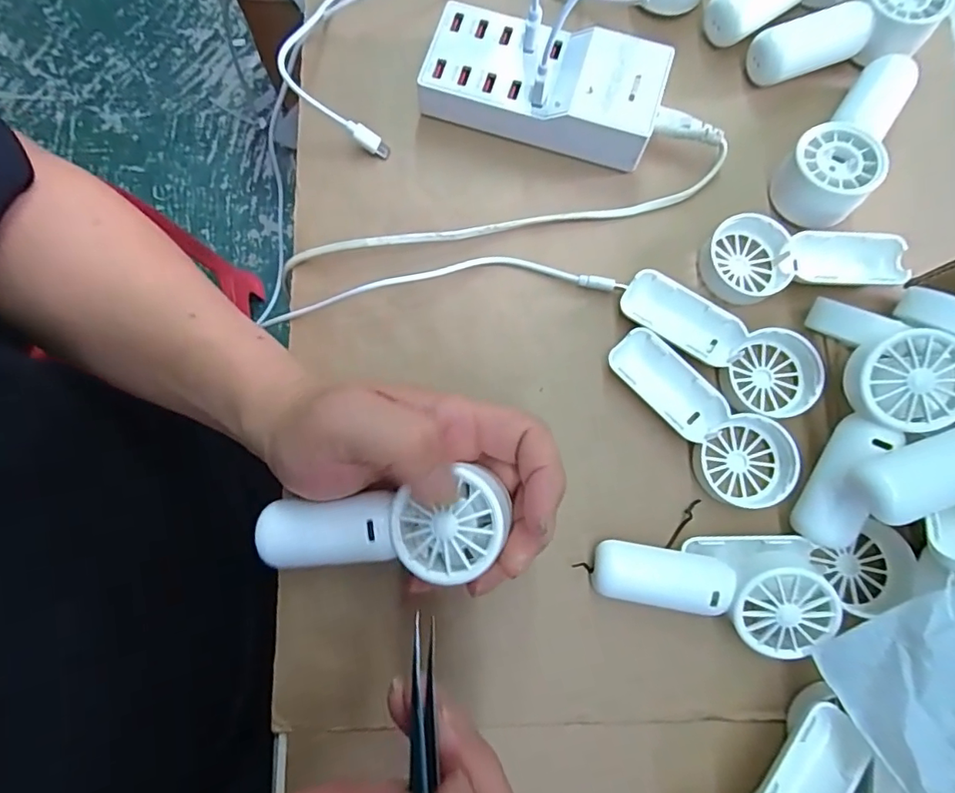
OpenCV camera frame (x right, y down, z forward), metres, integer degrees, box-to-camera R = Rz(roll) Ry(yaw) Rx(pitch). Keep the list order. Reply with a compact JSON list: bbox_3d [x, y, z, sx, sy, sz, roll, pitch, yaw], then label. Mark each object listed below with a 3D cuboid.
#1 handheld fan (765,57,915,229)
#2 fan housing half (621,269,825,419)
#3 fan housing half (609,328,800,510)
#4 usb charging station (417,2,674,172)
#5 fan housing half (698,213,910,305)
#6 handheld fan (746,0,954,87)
[{"bbox_3d":[0.214,-0.147,0.302,0.045,0.028,0.114,39,82,6],"label":"handheld fan"},{"bbox_3d":[0.130,-0.028,0.290,0.110,0.014,0.044,26,81,4],"label":"fan housing half"},{"bbox_3d":[0.121,0.009,0.283,0.046,0.017,0.112,-37,83,-6],"label":"fan housing half"},{"bbox_3d":[0.038,-0.182,0.308,0.135,0.033,0.064,18,80,2],"label":"usb charging station"},{"bbox_3d":[0.185,-0.080,0.299,0.108,0.013,0.045,-6,80,-2],"label":"fan housing half"},{"bbox_3d":[0.223,-0.215,0.316,0.115,0.027,0.045,-26,82,-5],"label":"handheld fan"}]

